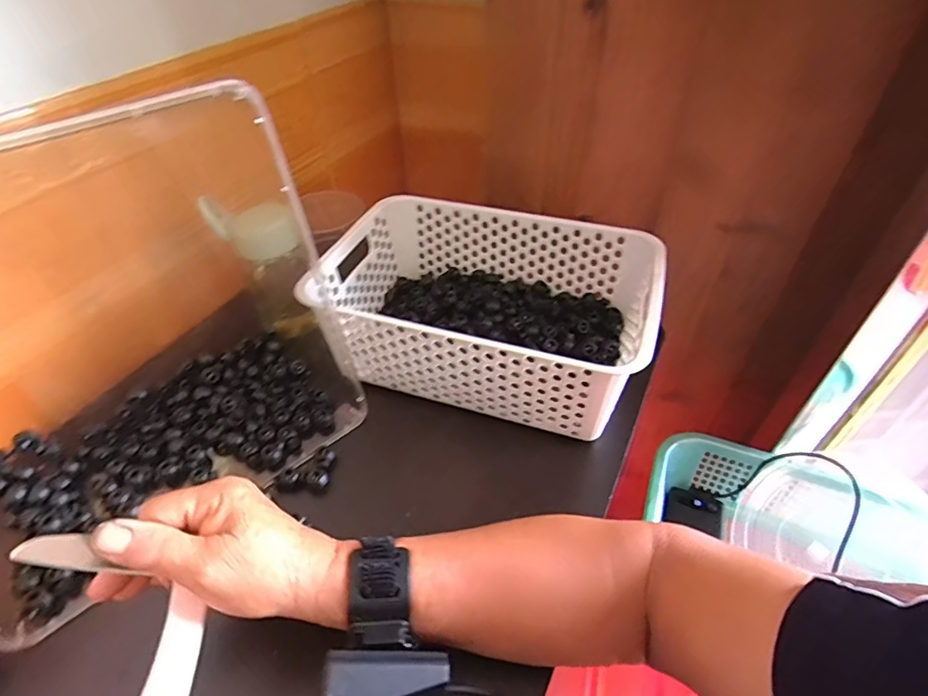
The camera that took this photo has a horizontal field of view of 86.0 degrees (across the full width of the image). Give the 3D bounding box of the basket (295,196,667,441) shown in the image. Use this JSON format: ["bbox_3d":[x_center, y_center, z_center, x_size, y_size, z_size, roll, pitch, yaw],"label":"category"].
[{"bbox_3d":[0.023,-0.044,0.498,0.301,0.104,0.202,14,47,15],"label":"basket"}]

